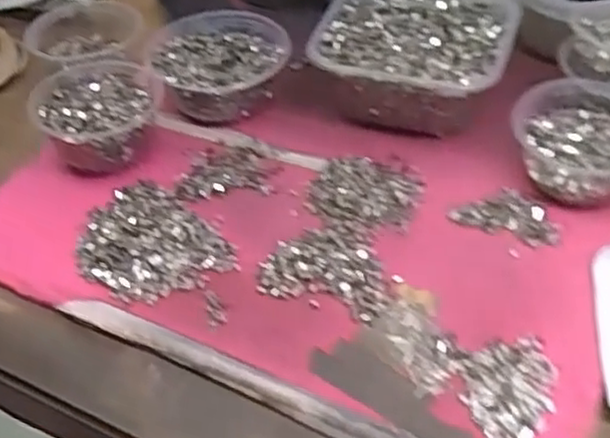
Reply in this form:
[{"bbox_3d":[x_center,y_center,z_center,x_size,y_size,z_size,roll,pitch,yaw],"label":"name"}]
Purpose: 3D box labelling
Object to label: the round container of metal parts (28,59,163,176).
[{"bbox_3d":[-0.186,-0.095,0.694,0.106,0.056,0.108,-1,44,1],"label":"round container of metal parts"}]

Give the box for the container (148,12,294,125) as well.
[{"bbox_3d":[-0.080,-0.160,0.745,0.125,0.049,0.132,-2,47,3],"label":"container"}]

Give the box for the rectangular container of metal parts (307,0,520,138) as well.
[{"bbox_3d":[0.101,-0.163,0.725,0.181,0.064,0.180,16,52,17],"label":"rectangular container of metal parts"}]

